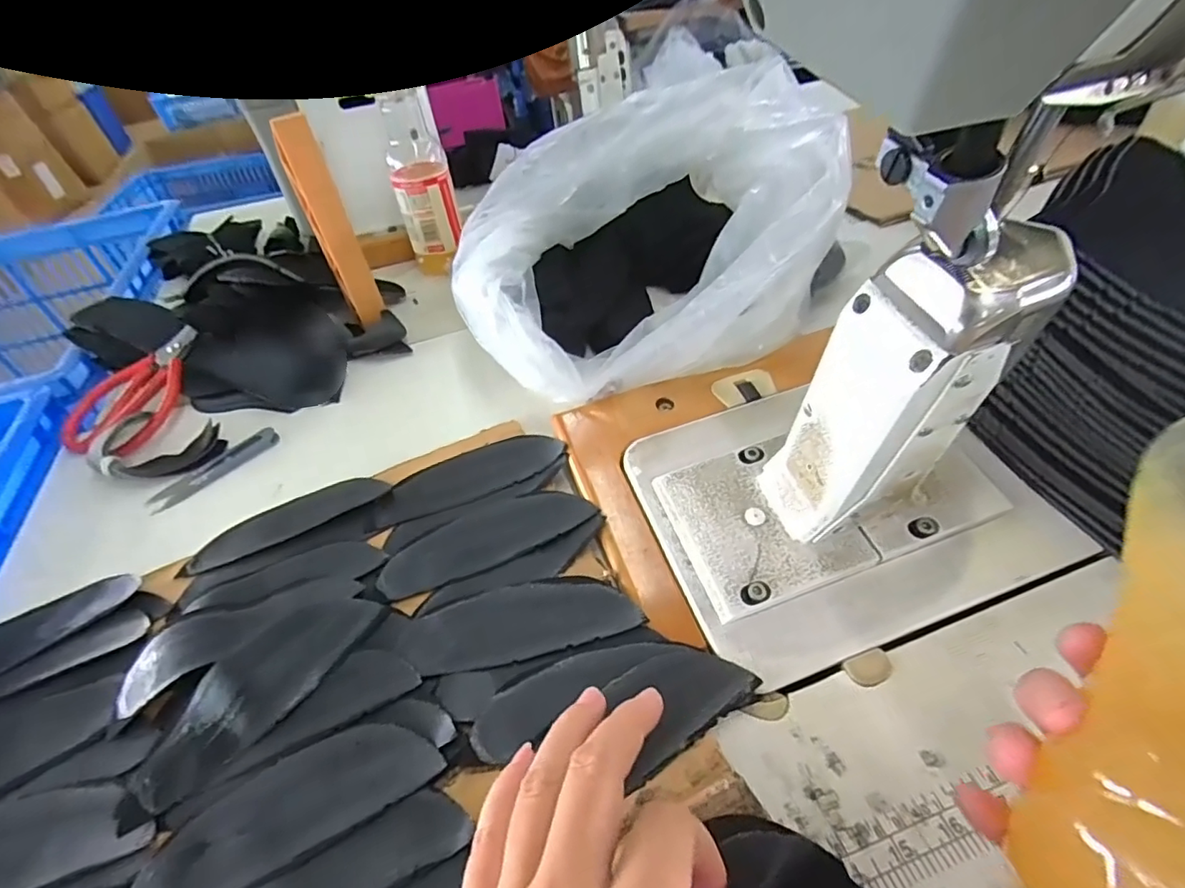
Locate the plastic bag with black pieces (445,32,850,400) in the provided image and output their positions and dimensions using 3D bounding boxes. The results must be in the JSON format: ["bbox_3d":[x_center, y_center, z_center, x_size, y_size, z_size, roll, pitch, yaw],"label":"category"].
[{"bbox_3d":[0.032,-0.167,0.457,0.287,0.147,0.226,-11,46,-4],"label":"plastic bag with black pieces"}]

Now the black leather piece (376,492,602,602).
[{"bbox_3d":[-0.071,0.059,0.364,0.137,0.010,0.046,-21,47,-13],"label":"black leather piece"}]

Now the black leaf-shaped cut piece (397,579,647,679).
[{"bbox_3d":[-0.043,0.102,0.323,0.133,0.004,0.045,-12,46,-4],"label":"black leaf-shaped cut piece"}]

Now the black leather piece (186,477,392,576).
[{"bbox_3d":[-0.220,0.051,0.408,0.134,0.016,0.053,-24,48,-16],"label":"black leather piece"}]

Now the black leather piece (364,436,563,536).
[{"bbox_3d":[-0.093,0.022,0.406,0.142,0.007,0.048,-21,47,-8],"label":"black leather piece"}]

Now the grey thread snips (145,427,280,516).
[{"bbox_3d":[-0.307,0.019,0.452,0.020,0.009,0.102,33,58,33],"label":"grey thread snips"}]

